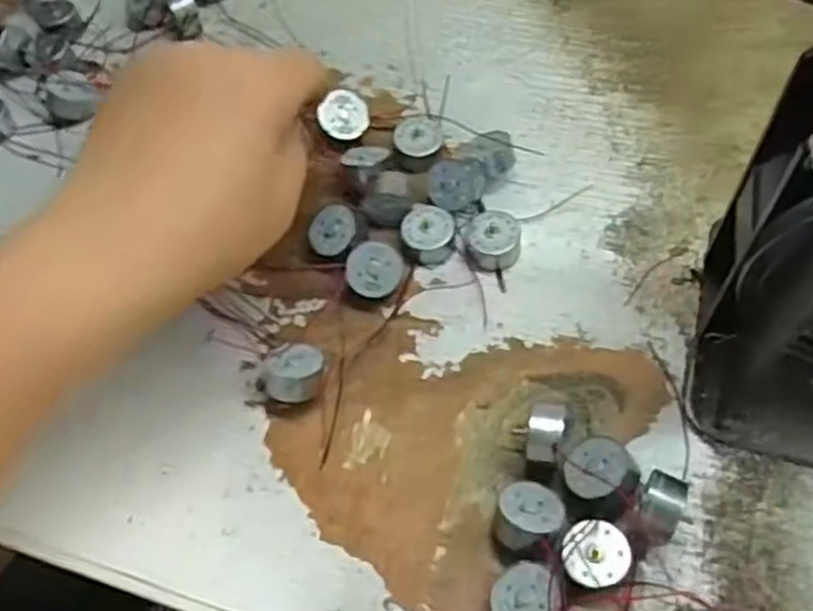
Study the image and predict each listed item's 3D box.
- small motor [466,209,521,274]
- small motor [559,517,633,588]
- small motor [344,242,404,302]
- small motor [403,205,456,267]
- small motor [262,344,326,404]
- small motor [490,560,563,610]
[{"bbox_3d":[0.038,-0.029,0.329,0.023,0.014,0.022,-2,61,3],"label":"small motor"},{"bbox_3d":[0.066,0.088,0.263,0.023,0.012,0.022,-2,61,3],"label":"small motor"},{"bbox_3d":[-0.014,-0.015,0.322,0.025,0.010,0.025,0,88,-1],"label":"small motor"},{"bbox_3d":[0.010,-0.032,0.334,0.022,0.013,0.025,-5,61,2],"label":"small motor"},{"bbox_3d":[-0.045,0.027,0.305,0.026,0.017,0.021,-23,62,-8],"label":"small motor"},{"bbox_3d":[0.042,0.101,0.254,0.024,0.012,0.024,-19,42,18],"label":"small motor"}]

